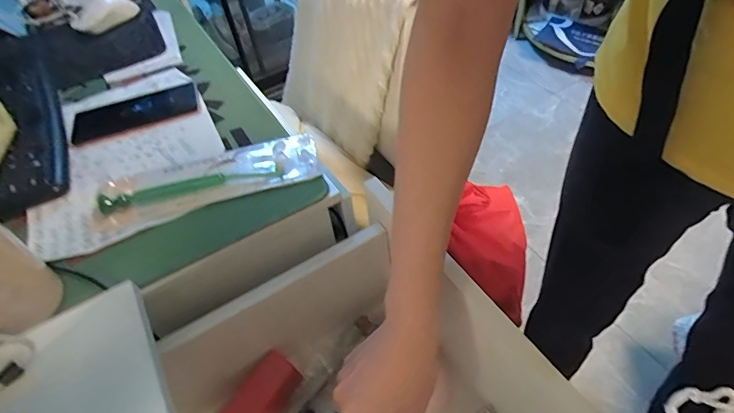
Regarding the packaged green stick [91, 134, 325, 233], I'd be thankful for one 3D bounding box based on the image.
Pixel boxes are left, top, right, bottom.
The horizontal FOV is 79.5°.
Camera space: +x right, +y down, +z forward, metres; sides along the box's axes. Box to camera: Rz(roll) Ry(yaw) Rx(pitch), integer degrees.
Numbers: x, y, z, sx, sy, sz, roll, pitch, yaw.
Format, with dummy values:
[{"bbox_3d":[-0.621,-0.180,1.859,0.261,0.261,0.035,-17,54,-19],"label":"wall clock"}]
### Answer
[{"bbox_3d":[-0.167,-0.030,0.459,0.226,0.017,0.070,-18,49,-8],"label":"packaged green stick"}]

